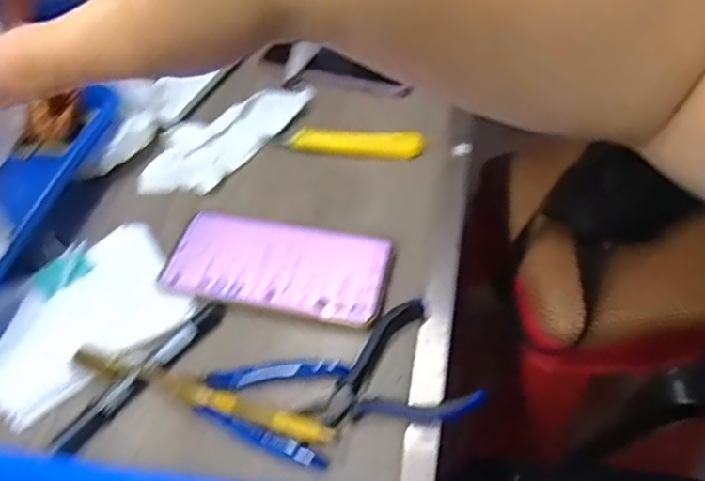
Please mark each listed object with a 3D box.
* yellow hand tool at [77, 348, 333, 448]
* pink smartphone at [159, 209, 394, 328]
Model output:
[{"bbox_3d":[-0.095,0.098,0.374,0.176,0.015,0.014,13,53,14],"label":"yellow hand tool"},{"bbox_3d":[-0.056,0.019,0.443,0.163,0.010,0.077,10,52,12],"label":"pink smartphone"}]

